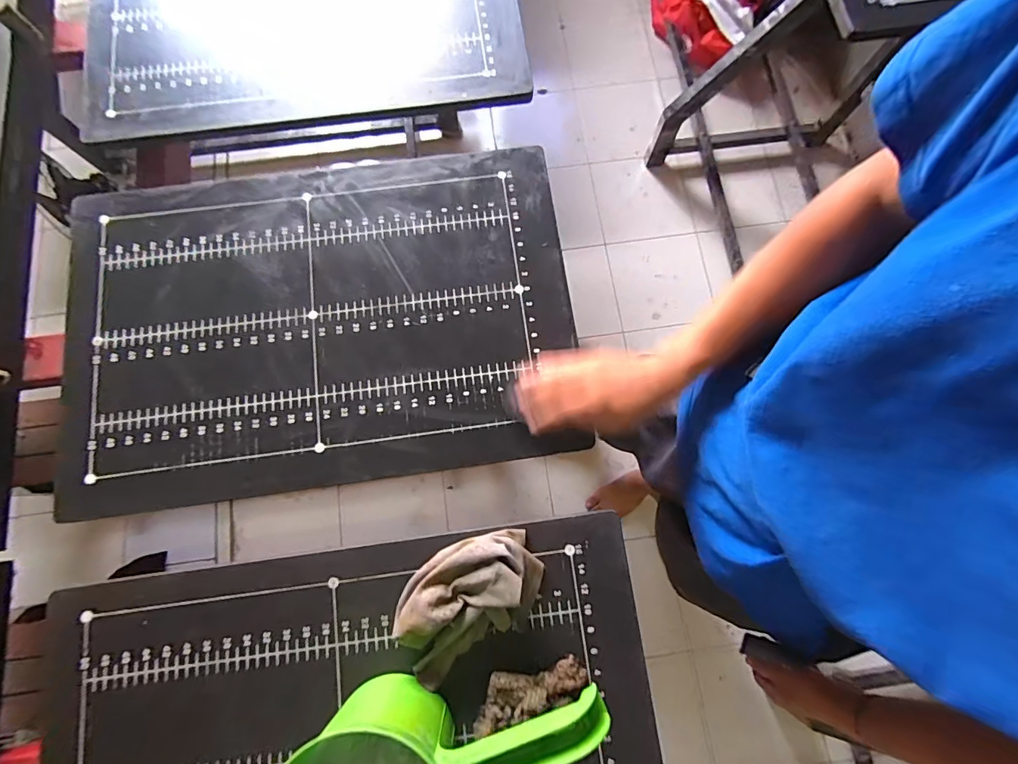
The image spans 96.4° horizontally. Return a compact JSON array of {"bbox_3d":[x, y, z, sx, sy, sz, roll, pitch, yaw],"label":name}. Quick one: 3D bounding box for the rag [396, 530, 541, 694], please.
[{"bbox_3d":[-0.039,0.213,0.442,0.151,0.059,0.100,-30,79,-7],"label":"rag"}]

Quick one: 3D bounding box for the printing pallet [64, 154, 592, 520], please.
[{"bbox_3d":[-0.229,-0.083,0.550,0.597,0.015,0.400,-7,77,-2],"label":"printing pallet"}]

